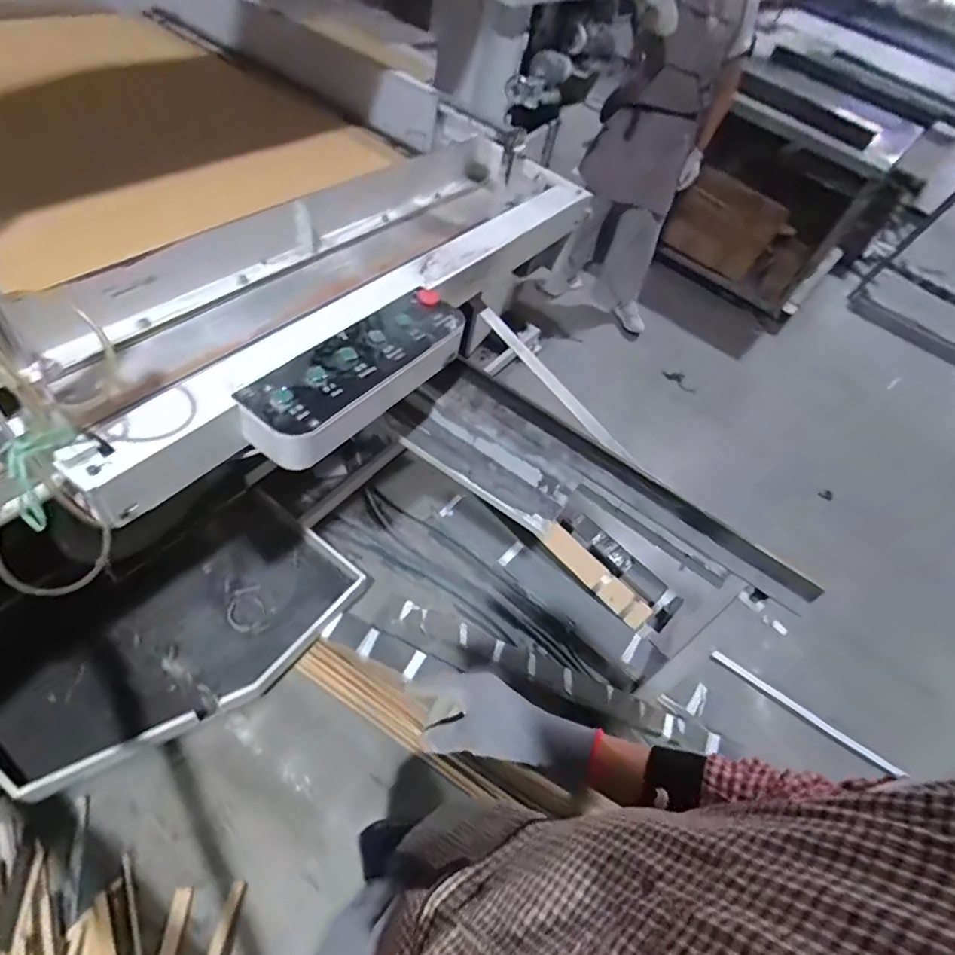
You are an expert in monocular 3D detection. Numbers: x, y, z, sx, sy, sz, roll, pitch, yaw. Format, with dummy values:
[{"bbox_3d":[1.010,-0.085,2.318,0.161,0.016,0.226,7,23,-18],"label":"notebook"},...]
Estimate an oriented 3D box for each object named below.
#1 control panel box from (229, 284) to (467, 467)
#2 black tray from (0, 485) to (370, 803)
[{"bbox_3d":[-0.191,-0.178,0.949,0.120,0.114,0.442,26,51,24],"label":"control panel box"},{"bbox_3d":[-0.701,0.375,1.323,0.432,0.094,0.782,43,50,7],"label":"black tray"}]

